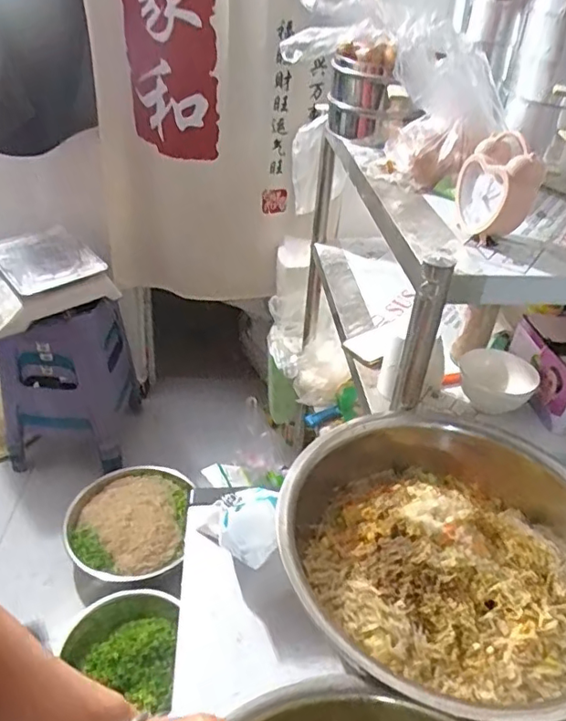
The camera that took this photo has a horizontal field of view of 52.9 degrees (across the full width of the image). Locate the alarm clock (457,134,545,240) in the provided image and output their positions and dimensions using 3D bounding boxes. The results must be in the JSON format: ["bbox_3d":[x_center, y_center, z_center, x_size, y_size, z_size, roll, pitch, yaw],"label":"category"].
[{"bbox_3d":[0.275,-0.223,0.737,0.060,0.111,0.112,1,36,-5],"label":"alarm clock"}]

